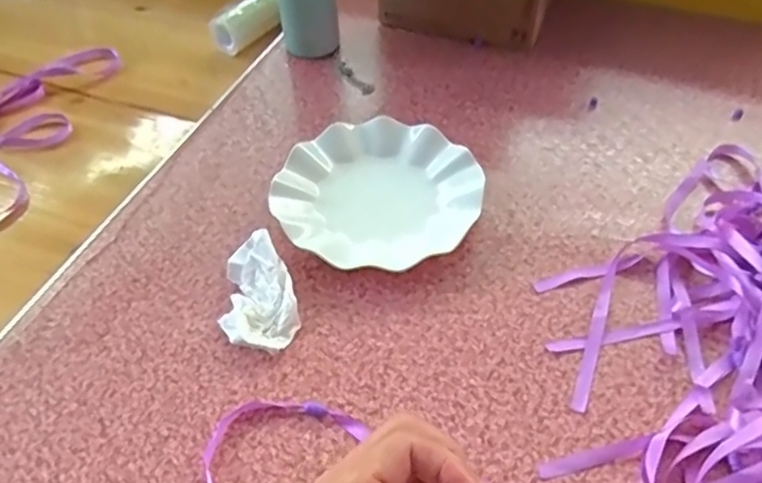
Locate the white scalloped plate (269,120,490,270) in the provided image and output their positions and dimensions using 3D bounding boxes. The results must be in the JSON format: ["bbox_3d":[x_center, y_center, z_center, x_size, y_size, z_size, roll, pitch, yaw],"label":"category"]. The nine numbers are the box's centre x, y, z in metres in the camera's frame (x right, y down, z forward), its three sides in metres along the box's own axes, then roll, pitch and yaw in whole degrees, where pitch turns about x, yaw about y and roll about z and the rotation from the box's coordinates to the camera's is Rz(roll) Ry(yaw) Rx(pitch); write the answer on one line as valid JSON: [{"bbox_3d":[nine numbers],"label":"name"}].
[{"bbox_3d":[-0.004,-0.045,0.552,0.183,0.025,0.166,-6,50,-4],"label":"white scalloped plate"}]

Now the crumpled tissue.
[{"bbox_3d":[-0.100,0.041,0.483,0.057,0.031,0.097,-9,51,-7],"label":"crumpled tissue"}]

